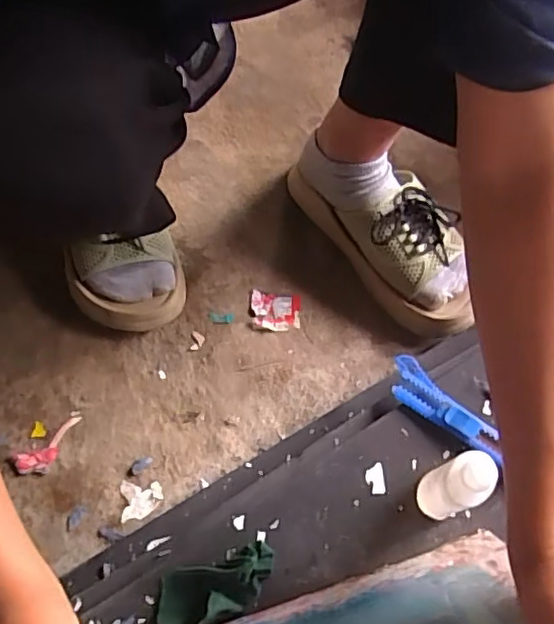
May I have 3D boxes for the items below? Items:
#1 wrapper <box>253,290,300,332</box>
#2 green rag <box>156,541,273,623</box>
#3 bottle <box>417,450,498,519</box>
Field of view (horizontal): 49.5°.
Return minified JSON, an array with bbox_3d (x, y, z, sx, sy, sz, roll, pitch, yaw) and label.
[{"bbox_3d":[-0.001,-0.002,0.584,0.047,0.004,0.040,2,66,0],"label":"wrapper"},{"bbox_3d":[-0.043,0.193,0.421,0.084,0.017,0.039,-15,67,-8],"label":"green rag"},{"bbox_3d":[0.120,0.122,0.415,0.031,0.097,0.031,1,66,-1],"label":"bottle"}]

